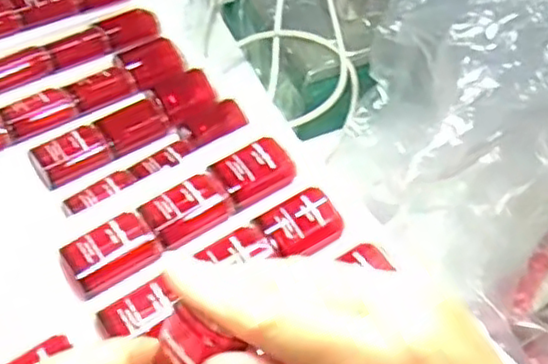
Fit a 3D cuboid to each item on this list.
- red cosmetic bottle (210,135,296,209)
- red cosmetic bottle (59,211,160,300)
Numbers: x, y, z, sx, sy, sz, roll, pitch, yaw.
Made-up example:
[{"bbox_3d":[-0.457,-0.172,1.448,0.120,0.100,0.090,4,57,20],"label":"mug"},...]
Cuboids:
[{"bbox_3d":[-0.010,-0.005,0.360,0.041,0.013,0.027,-26,60,-22],"label":"red cosmetic bottle"},{"bbox_3d":[-0.080,0.035,0.325,0.043,0.012,0.031,-30,62,-24],"label":"red cosmetic bottle"}]

